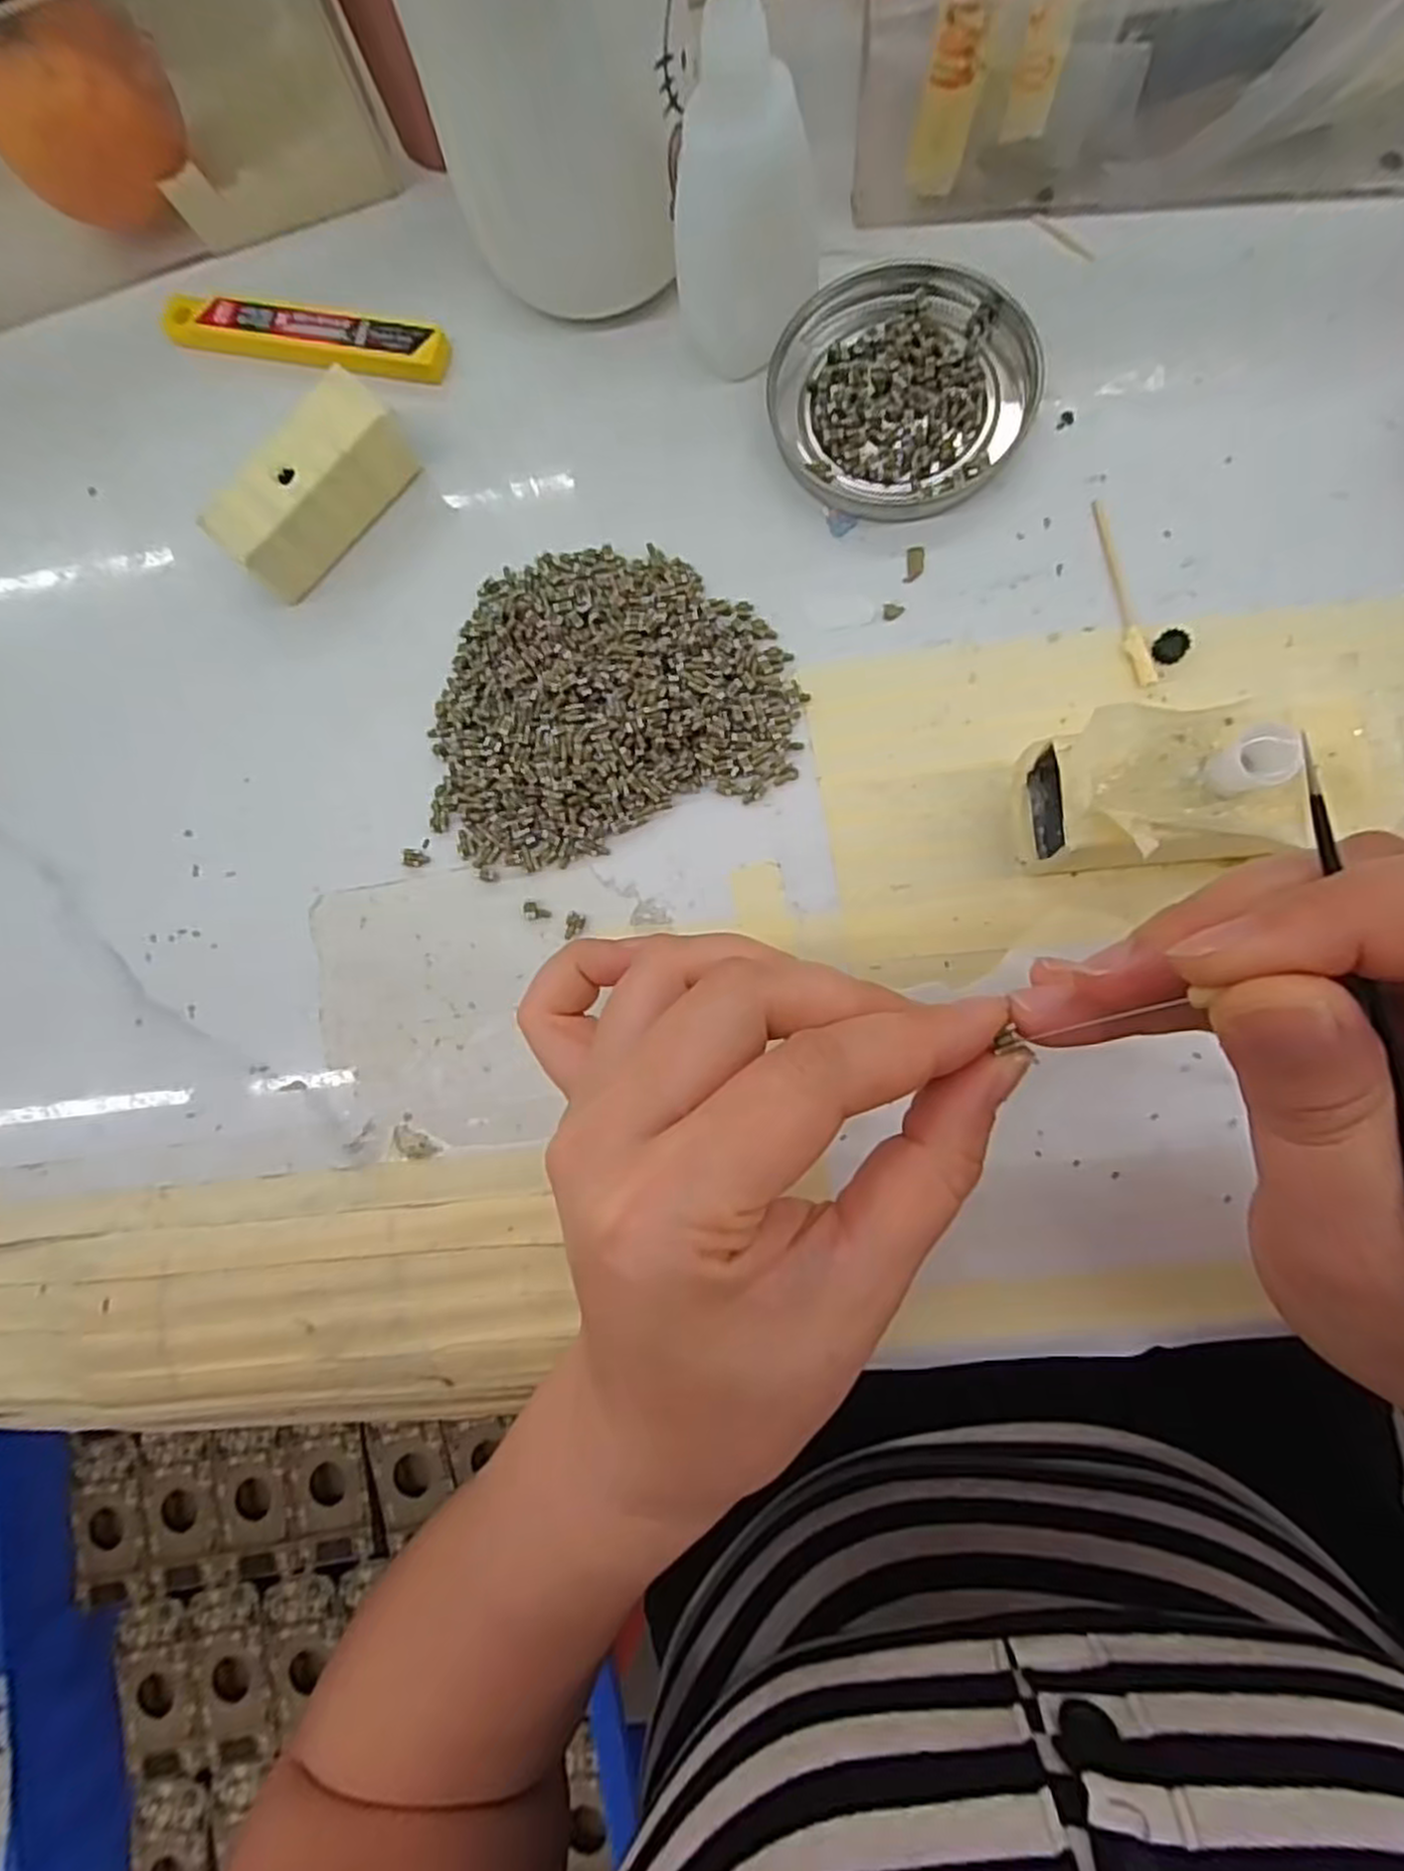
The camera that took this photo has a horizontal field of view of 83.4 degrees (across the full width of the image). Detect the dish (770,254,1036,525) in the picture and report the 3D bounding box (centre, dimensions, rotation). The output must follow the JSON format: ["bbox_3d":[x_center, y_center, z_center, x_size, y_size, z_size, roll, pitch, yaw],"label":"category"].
[{"bbox_3d":[0.063,-0.170,0.242,0.078,0.009,0.079,-1,84,7],"label":"dish"}]

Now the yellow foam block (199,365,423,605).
[{"bbox_3d":[-0.122,-0.141,0.250,0.024,0.030,0.064,42,90,9],"label":"yellow foam block"}]

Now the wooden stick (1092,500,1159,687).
[{"bbox_3d":[0.122,-0.101,0.230,0.006,0.004,0.059,-12,83,5],"label":"wooden stick"}]

